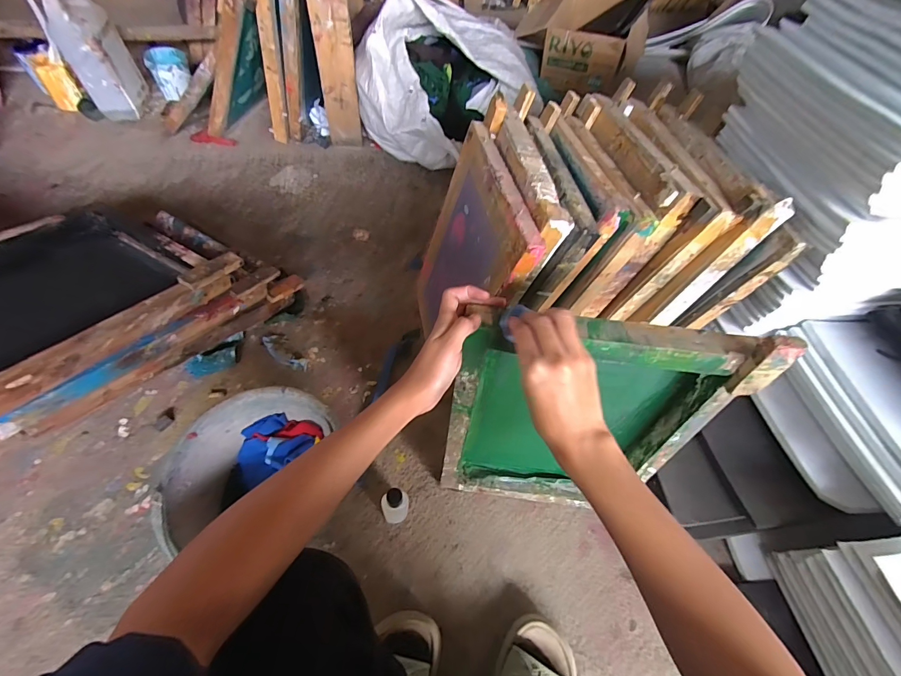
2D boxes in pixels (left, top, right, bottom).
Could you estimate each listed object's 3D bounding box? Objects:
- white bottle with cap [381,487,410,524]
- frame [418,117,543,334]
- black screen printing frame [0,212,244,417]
[{"bbox_3d":[-0.085,0.263,0.608,0.034,0.100,0.034,2,56,-3],"label":"white bottle with cap"},{"bbox_3d":[0.027,-0.132,0.683,0.040,0.353,0.294,0,56,-21],"label":"frame"},{"bbox_3d":[-0.650,-0.058,0.595,0.352,0.052,0.454,26,47,14],"label":"black screen printing frame"}]

